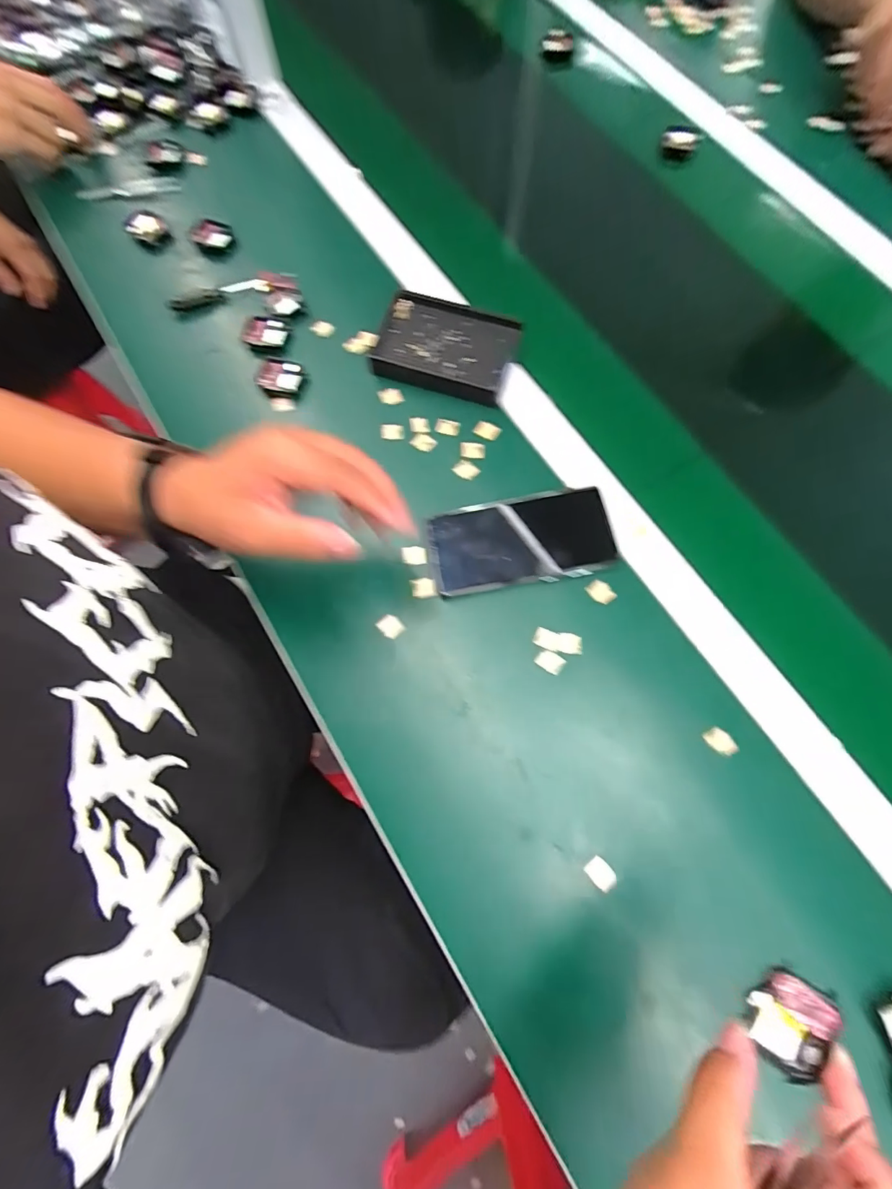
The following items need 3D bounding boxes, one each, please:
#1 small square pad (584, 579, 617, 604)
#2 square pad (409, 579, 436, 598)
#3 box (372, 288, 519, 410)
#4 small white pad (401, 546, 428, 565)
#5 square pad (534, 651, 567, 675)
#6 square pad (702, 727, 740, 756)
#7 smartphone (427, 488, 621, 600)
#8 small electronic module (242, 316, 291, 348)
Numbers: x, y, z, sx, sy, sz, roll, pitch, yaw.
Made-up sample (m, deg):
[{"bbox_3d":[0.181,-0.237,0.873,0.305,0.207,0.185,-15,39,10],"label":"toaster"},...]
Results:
[{"bbox_3d":[0.135,-0.002,0.409,0.019,0.004,0.023,-35,77,-10],"label":"small square pad"},{"bbox_3d":[-0.020,-0.006,0.415,0.021,0.004,0.016,-8,74,-2],"label":"square pad"},{"bbox_3d":[-0.001,-0.254,0.478,0.140,0.018,0.097,16,74,5],"label":"box"},{"bbox_3d":[-0.029,-0.035,0.426,0.023,0.009,0.016,-2,74,0],"label":"small white pad"},{"bbox_3d":[0.088,0.057,0.396,0.024,0.004,0.016,30,76,8],"label":"square pad"},{"bbox_3d":[0.222,0.120,0.380,0.026,0.009,0.015,42,78,11],"label":"square pad"},{"bbox_3d":[0.067,-0.048,0.418,0.159,0.014,0.079,-9,74,-3],"label":"smartphone"},{"bbox_3d":[-0.191,-0.276,0.497,0.048,0.013,0.035,4,74,1],"label":"small electronic module"}]

